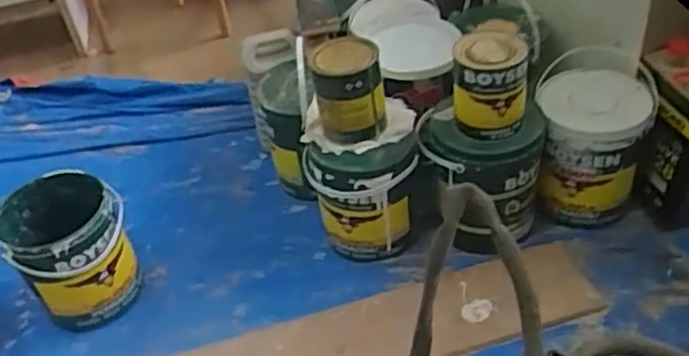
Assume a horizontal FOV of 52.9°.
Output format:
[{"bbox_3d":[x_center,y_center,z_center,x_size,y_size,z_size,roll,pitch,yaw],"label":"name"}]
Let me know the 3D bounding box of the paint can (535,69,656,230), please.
[{"bbox_3d":[0.414,-0.050,1.188,0.173,0.230,0.178,4,42,11],"label":"paint can"}]

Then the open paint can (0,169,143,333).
[{"bbox_3d":[-0.427,0.120,1.103,0.163,0.210,0.169,-3,41,3],"label":"open paint can"}]

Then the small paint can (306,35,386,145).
[{"bbox_3d":[0.007,-0.131,1.082,0.110,0.142,0.115,-10,41,-2],"label":"small paint can"}]

